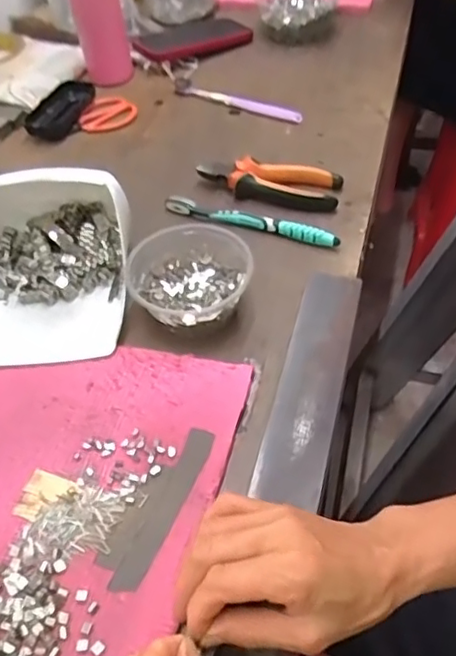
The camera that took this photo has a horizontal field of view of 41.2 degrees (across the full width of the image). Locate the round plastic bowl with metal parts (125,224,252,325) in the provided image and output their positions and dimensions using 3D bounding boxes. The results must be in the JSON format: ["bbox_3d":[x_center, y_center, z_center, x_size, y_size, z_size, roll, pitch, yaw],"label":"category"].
[{"bbox_3d":[-0.034,-0.045,0.531,0.103,0.047,0.104,-1,50,2],"label":"round plastic bowl with metal parts"}]

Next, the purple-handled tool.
[{"bbox_3d":[0.008,-0.291,0.773,0.184,0.016,0.011,22,54,23],"label":"purple-handled tool"}]

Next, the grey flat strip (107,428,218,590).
[{"bbox_3d":[-0.042,0.121,0.417,0.019,0.004,0.122,17,53,16],"label":"grey flat strip"}]

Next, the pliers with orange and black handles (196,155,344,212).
[{"bbox_3d":[0.044,-0.158,0.646,0.149,0.023,0.049,11,51,12],"label":"pliers with orange and black handles"}]

